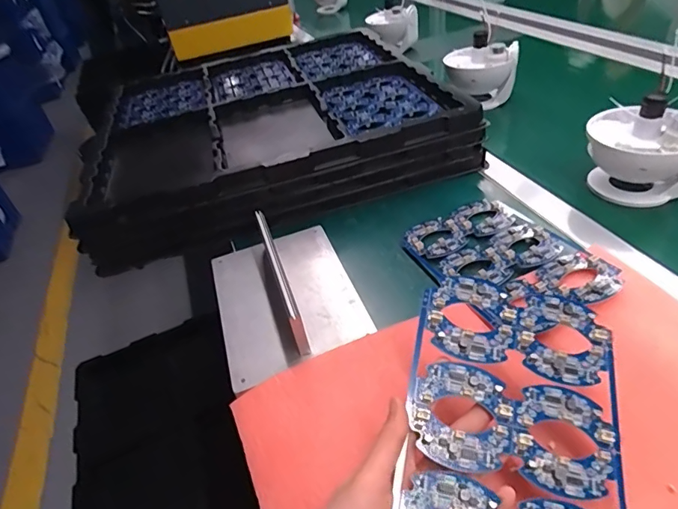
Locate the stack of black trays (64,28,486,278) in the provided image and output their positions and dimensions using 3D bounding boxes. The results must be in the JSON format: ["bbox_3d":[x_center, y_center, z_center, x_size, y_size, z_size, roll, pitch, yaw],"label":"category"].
[{"bbox_3d":[-0.135,-0.229,0.729,0.531,0.100,0.505,-19,39,-10],"label":"stack of black trays"}]

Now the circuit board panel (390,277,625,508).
[{"bbox_3d":[0.113,0.113,0.291,0.136,0.009,0.202,13,58,6],"label":"circuit board panel"}]

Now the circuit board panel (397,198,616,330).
[{"bbox_3d":[0.168,0.004,0.469,0.130,0.010,0.195,-25,38,-13],"label":"circuit board panel"}]

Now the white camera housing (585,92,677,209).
[{"bbox_3d":[0.351,-0.113,0.521,0.119,0.116,0.083,18,47,32],"label":"white camera housing"}]

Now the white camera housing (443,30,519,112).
[{"bbox_3d":[0.241,-0.312,0.768,0.116,0.097,0.088,4,41,17],"label":"white camera housing"}]

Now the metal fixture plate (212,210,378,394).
[{"bbox_3d":[-0.064,0.021,0.471,0.143,0.066,0.217,-18,39,-9],"label":"metal fixture plate"}]

